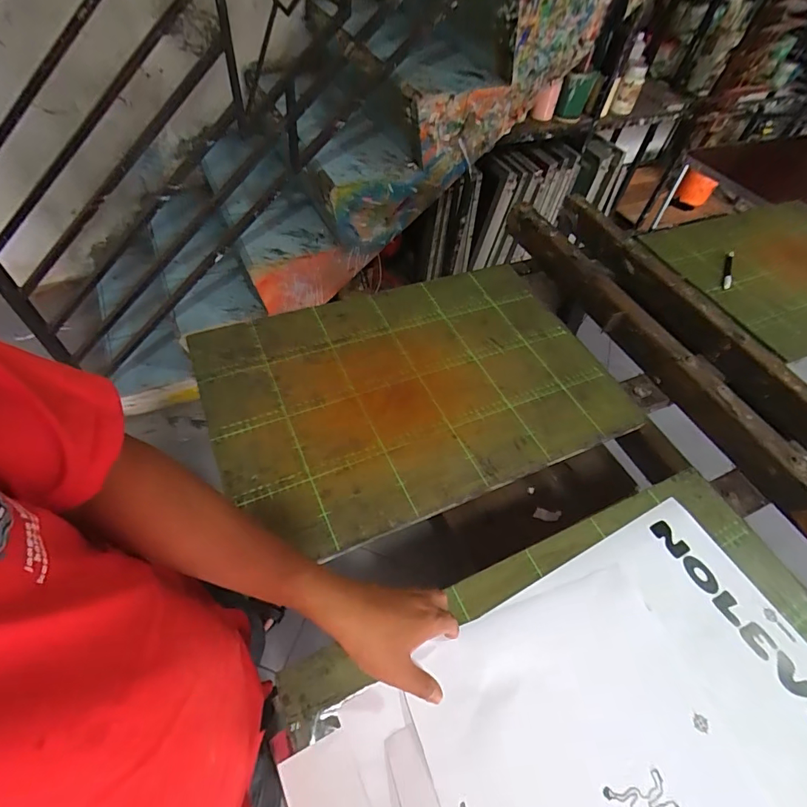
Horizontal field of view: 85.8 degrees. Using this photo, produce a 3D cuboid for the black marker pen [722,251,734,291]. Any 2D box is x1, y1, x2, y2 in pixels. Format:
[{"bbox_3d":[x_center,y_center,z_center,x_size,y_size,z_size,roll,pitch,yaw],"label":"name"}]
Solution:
[{"bbox_3d":[0.675,-0.280,0.903,0.016,0.012,0.146,24,55,12],"label":"black marker pen"}]

